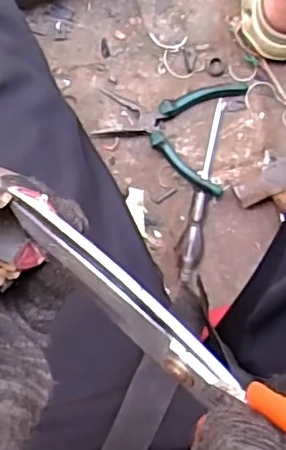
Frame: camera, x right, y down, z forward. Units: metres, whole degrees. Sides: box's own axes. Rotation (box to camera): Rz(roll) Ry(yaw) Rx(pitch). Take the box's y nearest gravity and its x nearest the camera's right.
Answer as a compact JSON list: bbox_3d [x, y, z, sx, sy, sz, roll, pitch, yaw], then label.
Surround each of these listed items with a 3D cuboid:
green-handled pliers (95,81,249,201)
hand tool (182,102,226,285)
[{"bbox_3d":[0.025,-0.113,0.689,0.160,0.033,0.127,14,96,4],"label":"green-handled pliers"},{"bbox_3d":[0.069,-0.039,0.700,0.022,0.023,0.208,11,96,4],"label":"hand tool"}]

